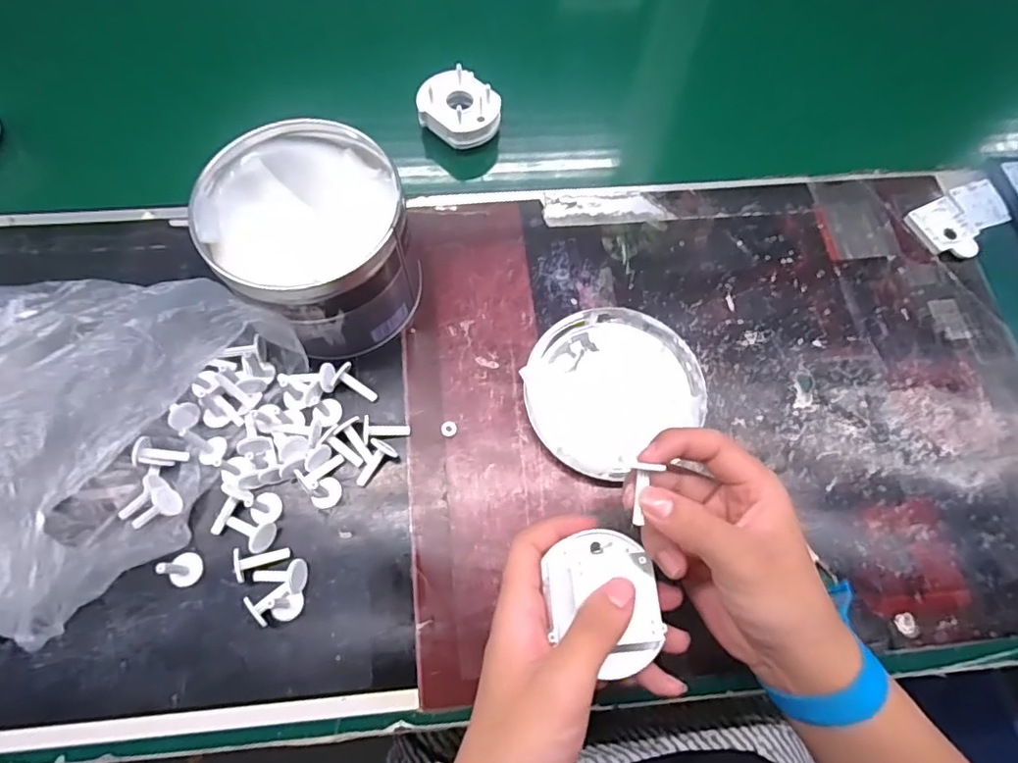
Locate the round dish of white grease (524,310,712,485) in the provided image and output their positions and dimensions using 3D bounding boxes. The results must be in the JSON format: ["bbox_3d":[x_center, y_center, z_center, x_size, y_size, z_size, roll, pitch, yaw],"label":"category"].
[{"bbox_3d":[0.073,0.002,0.405,0.125,0.010,0.115,1,69,-2],"label":"round dish of white grease"}]

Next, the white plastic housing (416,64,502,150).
[{"bbox_3d":[-0.041,-0.235,0.474,0.060,0.030,0.058,1,69,-2],"label":"white plastic housing"}]

